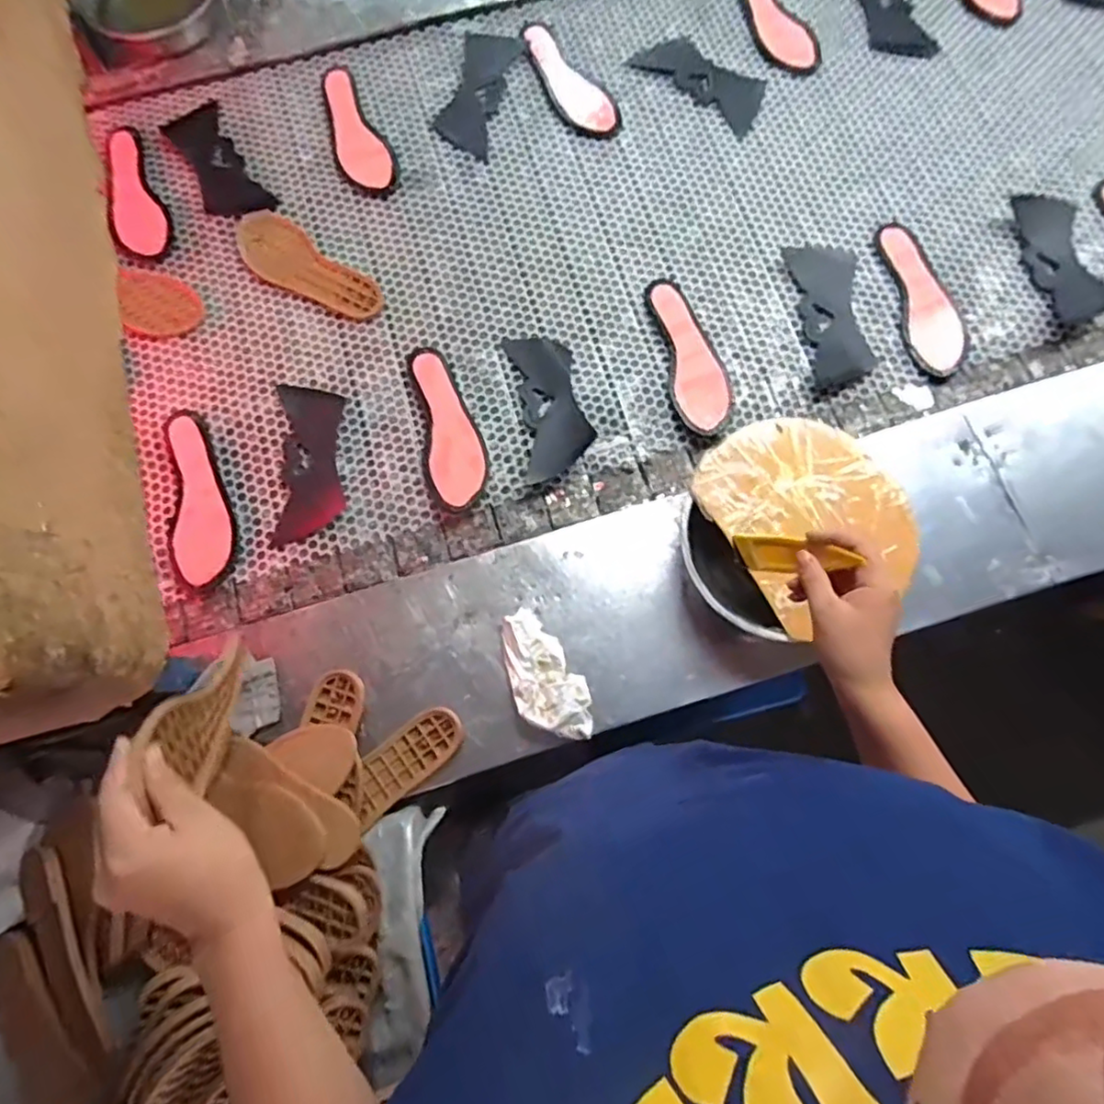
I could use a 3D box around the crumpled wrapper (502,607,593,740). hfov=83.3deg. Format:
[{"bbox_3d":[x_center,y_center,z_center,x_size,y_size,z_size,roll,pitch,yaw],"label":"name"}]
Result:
[{"bbox_3d":[-0.007,0.135,0.687,0.078,0.031,0.152,-17,76,-4],"label":"crumpled wrapper"}]

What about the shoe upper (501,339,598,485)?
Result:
[{"bbox_3d":[-0.004,-0.197,0.799,0.086,0.025,0.199,-14,76,-3],"label":"shoe upper"}]

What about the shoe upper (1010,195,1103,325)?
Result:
[{"bbox_3d":[0.699,-0.405,0.837,0.097,0.029,0.178,-14,76,-3],"label":"shoe upper"}]

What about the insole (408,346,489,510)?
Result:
[{"bbox_3d":[-0.132,-0.164,0.796,0.076,0.019,0.231,-10,72,-6],"label":"insole"}]

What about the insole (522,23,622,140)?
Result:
[{"bbox_3d":[0.030,-0.718,0.942,0.082,0.009,0.232,-23,77,-5],"label":"insole"}]

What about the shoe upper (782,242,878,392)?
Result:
[{"bbox_3d":[0.379,-0.322,0.837,0.088,0.005,0.214,-8,76,-4],"label":"shoe upper"}]

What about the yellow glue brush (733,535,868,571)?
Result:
[{"bbox_3d":[0.201,0.001,0.531,0.006,0.121,0.030,8,88,-30],"label":"yellow glue brush"}]

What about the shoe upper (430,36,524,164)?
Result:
[{"bbox_3d":[-0.112,-0.693,0.933,0.084,0.005,0.220,13,76,4],"label":"shoe upper"}]

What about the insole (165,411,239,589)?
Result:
[{"bbox_3d":[-0.449,-0.069,0.772,0.080,0.013,0.229,-19,76,-4],"label":"insole"}]

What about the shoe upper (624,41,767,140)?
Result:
[{"bbox_3d":[0.227,-0.717,0.937,0.209,0.005,0.100,35,79,9],"label":"shoe upper"}]

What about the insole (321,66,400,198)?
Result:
[{"bbox_3d":[-0.289,-0.618,0.908,0.077,0.007,0.233,-21,76,-5],"label":"insole"}]

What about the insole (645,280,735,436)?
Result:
[{"bbox_3d":[0.182,-0.263,0.820,0.078,0.016,0.239,-13,70,-5],"label":"insole"}]

